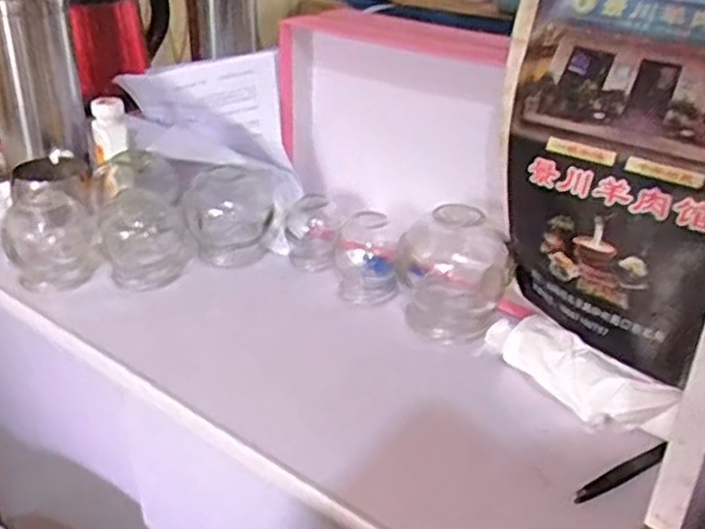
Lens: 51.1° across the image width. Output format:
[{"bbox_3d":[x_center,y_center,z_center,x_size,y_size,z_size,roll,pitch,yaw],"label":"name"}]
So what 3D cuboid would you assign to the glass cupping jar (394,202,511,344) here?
[{"bbox_3d":[0.082,-0.004,0.602,0.087,0.095,0.096,5,29,6],"label":"glass cupping jar"}]

